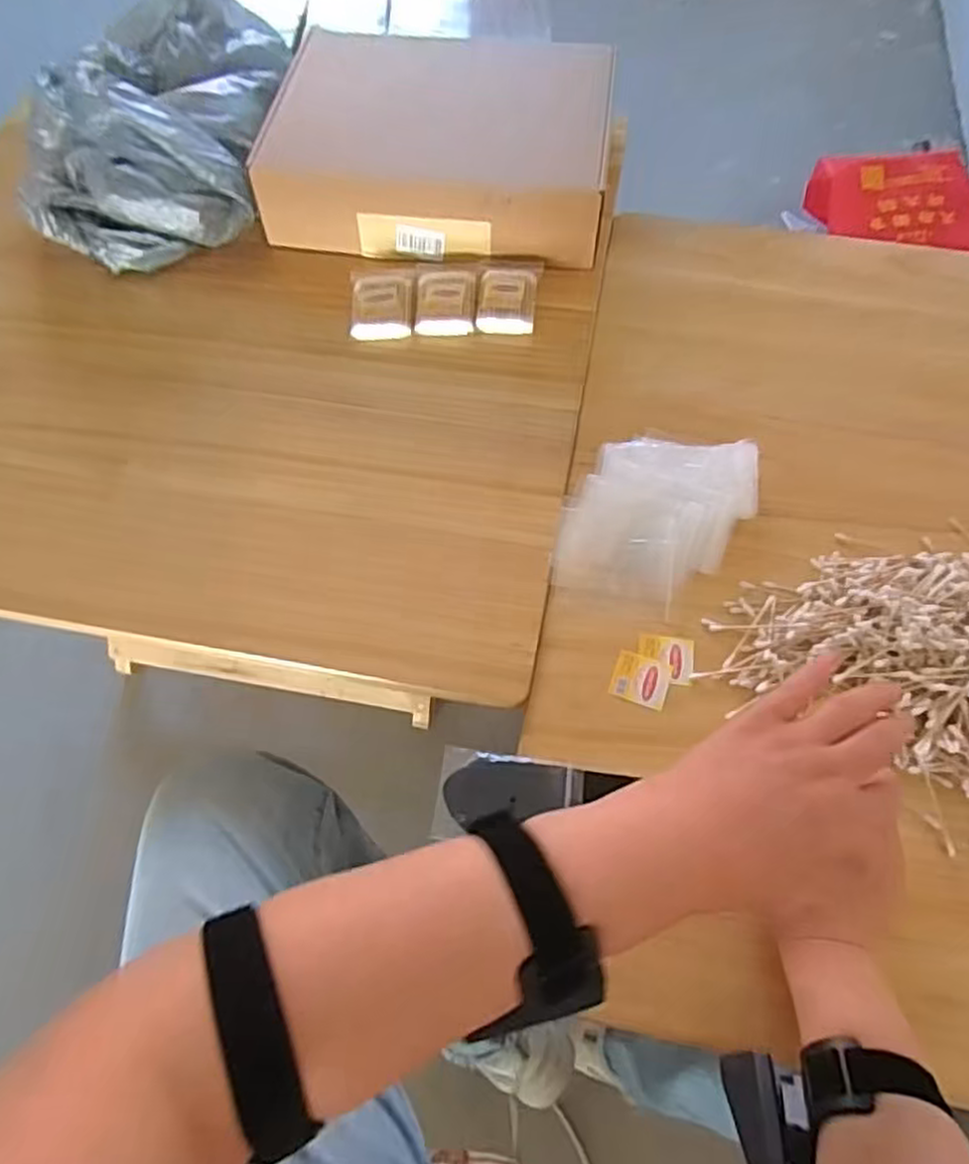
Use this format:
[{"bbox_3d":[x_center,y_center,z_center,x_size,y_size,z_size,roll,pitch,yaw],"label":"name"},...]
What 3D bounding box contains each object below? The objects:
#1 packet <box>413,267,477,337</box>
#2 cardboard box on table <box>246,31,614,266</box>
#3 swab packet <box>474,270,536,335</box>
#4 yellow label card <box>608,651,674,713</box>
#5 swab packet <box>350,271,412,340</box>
[{"bbox_3d":[-0.039,-0.289,0.723,0.058,0.017,0.094,1,63,1],"label":"packet"},{"bbox_3d":[-0.043,-0.475,0.778,0.357,0.090,0.266,9,63,5],"label":"cardboard box on table"},{"bbox_3d":[0.023,-0.286,0.720,0.057,0.022,0.086,4,63,3],"label":"swab packet"},{"bbox_3d":[0.122,0.076,0.552,0.042,0.006,0.037,19,65,10],"label":"yellow label card"},{"bbox_3d":[-0.103,-0.281,0.720,0.061,0.014,0.090,-2,63,0],"label":"swab packet"}]

